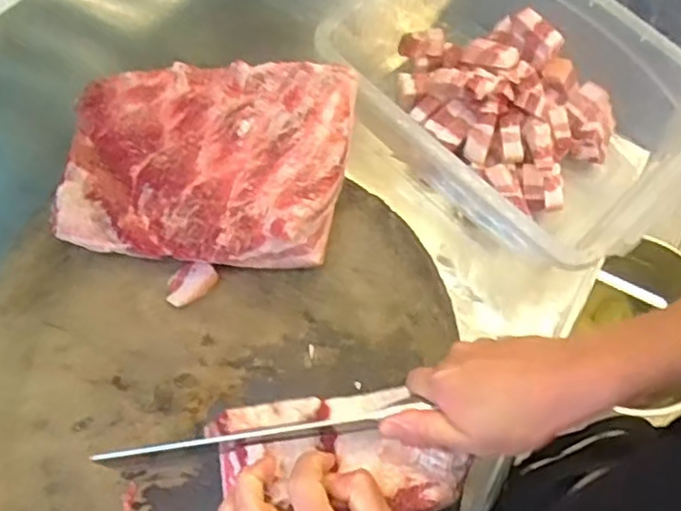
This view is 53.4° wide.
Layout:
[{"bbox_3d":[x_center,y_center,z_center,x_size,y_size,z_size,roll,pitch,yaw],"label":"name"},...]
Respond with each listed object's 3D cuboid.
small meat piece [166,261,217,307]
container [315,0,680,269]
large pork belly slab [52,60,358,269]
[{"bbox_3d":[-0.122,0.021,0.551,0.043,0.014,0.028,-28,71,-8],"label":"small meat piece"},{"bbox_3d":[0.152,-0.143,0.630,0.306,0.121,0.219,41,76,15],"label":"container"},{"bbox_3d":[-0.108,-0.073,0.558,0.224,0.074,0.153,4,70,4],"label":"large pork belly slab"}]

